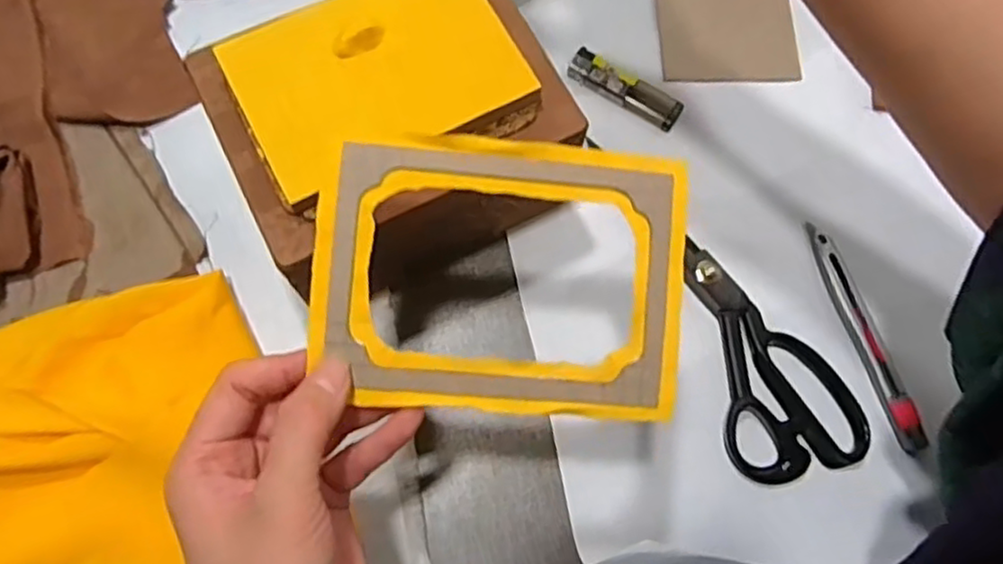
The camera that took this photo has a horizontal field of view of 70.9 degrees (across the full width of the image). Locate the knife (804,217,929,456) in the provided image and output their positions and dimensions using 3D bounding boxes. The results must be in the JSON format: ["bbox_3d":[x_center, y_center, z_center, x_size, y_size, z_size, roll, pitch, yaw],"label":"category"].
[{"bbox_3d":[0.224,0.032,0.435,0.016,0.006,0.146,-16,74,-7],"label":"knife"}]

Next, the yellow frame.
[{"bbox_3d":[0.001,-0.003,0.290,0.148,0.006,0.110,5,85,-5],"label":"yellow frame"}]

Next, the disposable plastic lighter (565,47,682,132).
[{"bbox_3d":[0.084,-0.132,0.479,0.082,0.008,0.024,32,74,8],"label":"disposable plastic lighter"}]

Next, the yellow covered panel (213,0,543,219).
[{"bbox_3d":[-0.063,-0.106,0.365,0.139,0.017,0.105,-28,76,-10],"label":"yellow covered panel"}]

